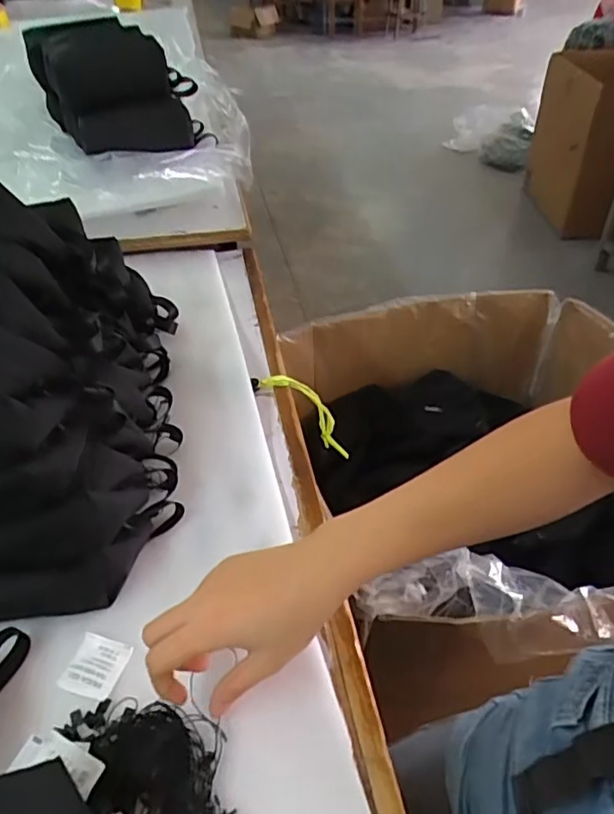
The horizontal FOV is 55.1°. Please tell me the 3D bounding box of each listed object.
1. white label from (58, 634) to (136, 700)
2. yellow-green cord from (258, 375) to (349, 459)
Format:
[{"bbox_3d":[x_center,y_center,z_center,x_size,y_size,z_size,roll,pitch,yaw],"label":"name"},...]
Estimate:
[{"bbox_3d":[-0.150,0.183,0.418,0.039,0.004,0.040,12,44,15],"label":"white label"},{"bbox_3d":[0.005,0.006,0.694,0.037,0.156,0.026,-28,39,18],"label":"yellow-green cord"}]

